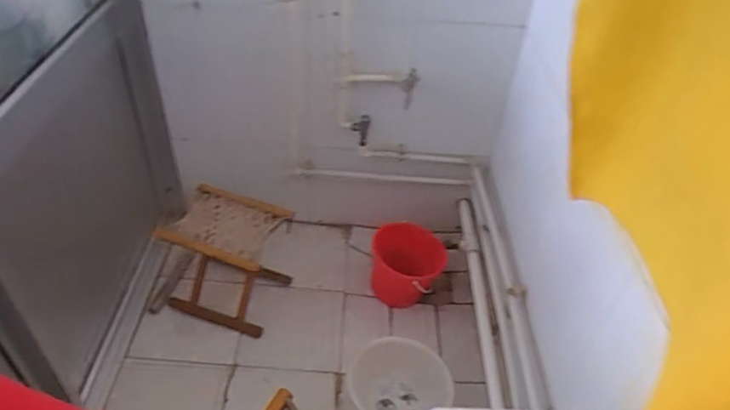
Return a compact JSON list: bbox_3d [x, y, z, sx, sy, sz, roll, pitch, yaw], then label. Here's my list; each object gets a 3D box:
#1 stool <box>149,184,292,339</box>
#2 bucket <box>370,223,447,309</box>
[{"bbox_3d":[-0.448,0.165,1.640,0.377,0.329,0.273,14,43,10],"label":"stool"},{"bbox_3d":[0.139,0.209,1.775,0.232,0.231,0.230,3,42,-3],"label":"bucket"}]

